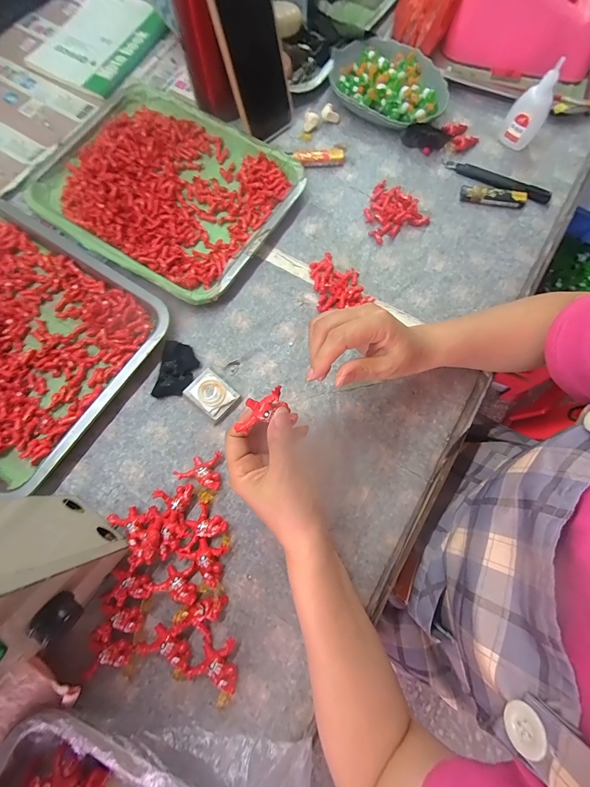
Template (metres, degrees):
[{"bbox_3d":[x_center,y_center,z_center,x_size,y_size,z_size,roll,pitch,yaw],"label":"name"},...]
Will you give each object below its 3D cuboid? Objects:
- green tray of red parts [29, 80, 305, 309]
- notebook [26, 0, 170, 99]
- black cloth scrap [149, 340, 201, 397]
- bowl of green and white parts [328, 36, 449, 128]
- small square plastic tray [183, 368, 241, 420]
[{"bbox_3d":[-0.166,-0.264,0.421,0.303,0.026,0.241,30,77,6],"label":"green tray of red parts"},{"bbox_3d":[-0.296,-0.541,0.498,0.158,0.013,0.188,31,78,6],"label":"notebook"},{"bbox_3d":[-0.132,-0.027,0.367,0.040,0.012,0.064,7,76,1],"label":"black cloth scrap"},{"bbox_3d":[0.128,-0.430,0.459,0.163,0.037,0.112,28,77,6],"label":"bowl of green and white parts"},{"bbox_3d":[-0.091,0.000,0.357,0.050,0.019,0.039,40,79,8],"label":"small square plastic tray"}]

